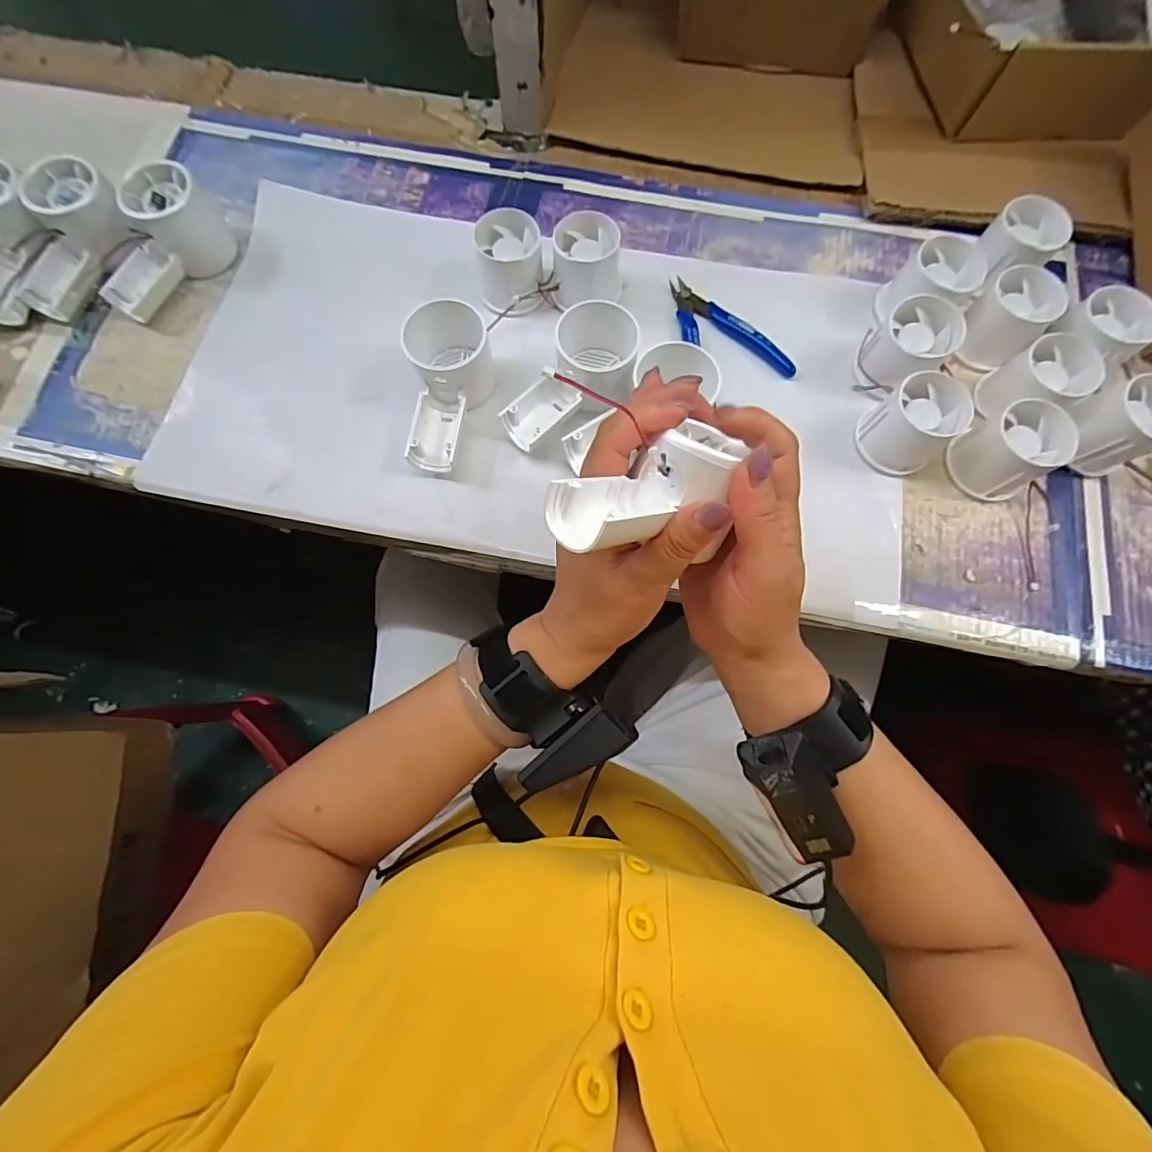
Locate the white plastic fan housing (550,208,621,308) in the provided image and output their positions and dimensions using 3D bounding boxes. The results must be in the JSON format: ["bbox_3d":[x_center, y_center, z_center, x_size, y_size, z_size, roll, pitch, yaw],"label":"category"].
[{"bbox_3d":[0.010,-0.246,0.416,0.053,0.047,0.060,1,75,1],"label":"white plastic fan housing"}]

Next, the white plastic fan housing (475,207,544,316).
[{"bbox_3d":[-0.053,-0.245,0.413,0.051,0.050,0.059,-2,75,0],"label":"white plastic fan housing"}]

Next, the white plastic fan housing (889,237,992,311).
[{"bbox_3d":[0.274,-0.224,0.404,0.059,0.047,0.058,13,75,4],"label":"white plastic fan housing"}]

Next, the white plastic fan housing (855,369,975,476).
[{"bbox_3d":[0.243,-0.111,0.377,0.054,0.048,0.056,0,75,0],"label":"white plastic fan housing"}]

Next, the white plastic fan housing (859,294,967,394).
[{"bbox_3d":[0.243,-0.168,0.388,0.054,0.050,0.058,43,79,11],"label":"white plastic fan housing"}]

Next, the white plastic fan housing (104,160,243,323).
[{"bbox_3d":[-0.339,-0.269,0.417,0.052,0.054,0.116,36,78,10],"label":"white plastic fan housing"}]

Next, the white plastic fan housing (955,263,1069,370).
[{"bbox_3d":[0.325,-0.194,0.396,0.060,0.046,0.049,-39,78,-10],"label":"white plastic fan housing"}]

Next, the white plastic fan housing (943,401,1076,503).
[{"bbox_3d":[0.306,-0.088,0.368,0.050,0.049,0.053,0,75,0],"label":"white plastic fan housing"}]

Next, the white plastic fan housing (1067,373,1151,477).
[{"bbox_3d":[0.389,-0.105,0.372,0.055,0.053,0.049,-18,75,-5],"label":"white plastic fan housing"}]

